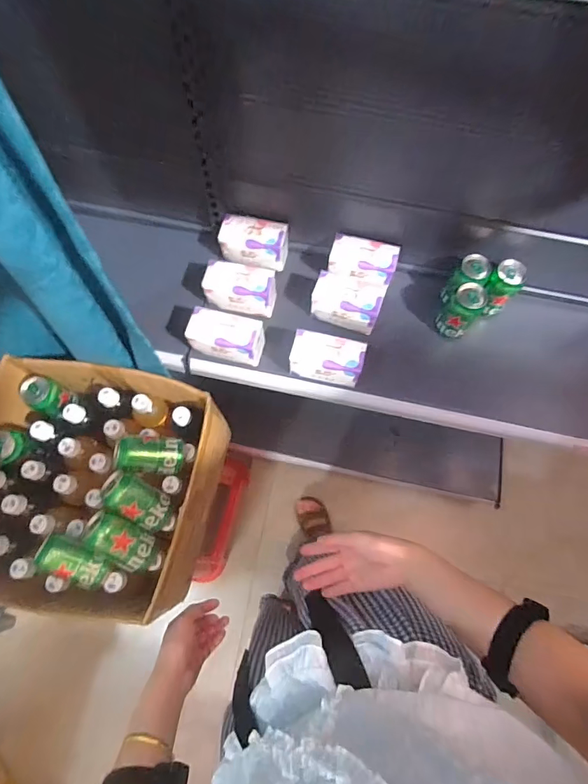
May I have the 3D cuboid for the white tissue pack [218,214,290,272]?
[{"bbox_3d":[-0.081,-0.299,0.827,0.130,0.069,0.076,6,71,2],"label":"white tissue pack"}]

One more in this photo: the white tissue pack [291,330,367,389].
[{"bbox_3d":[0.061,-0.060,0.751,0.128,0.060,0.075,17,72,5],"label":"white tissue pack"}]

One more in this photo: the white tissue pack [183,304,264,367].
[{"bbox_3d":[-0.127,-0.102,0.757,0.130,0.094,0.067,12,72,4],"label":"white tissue pack"}]

